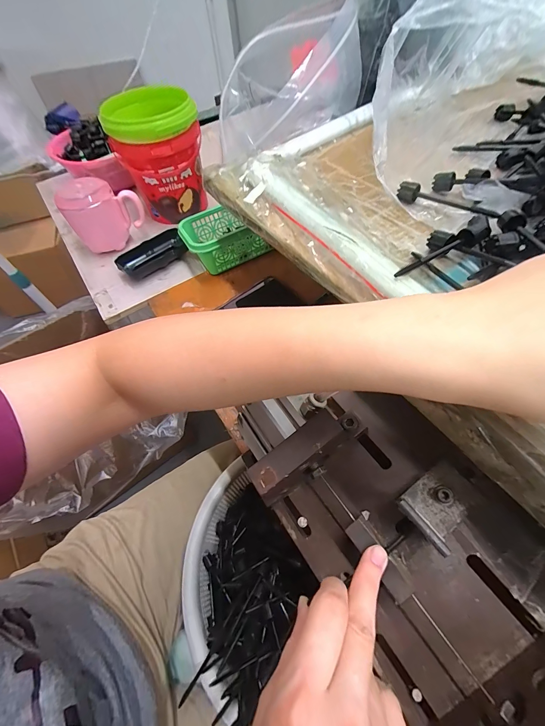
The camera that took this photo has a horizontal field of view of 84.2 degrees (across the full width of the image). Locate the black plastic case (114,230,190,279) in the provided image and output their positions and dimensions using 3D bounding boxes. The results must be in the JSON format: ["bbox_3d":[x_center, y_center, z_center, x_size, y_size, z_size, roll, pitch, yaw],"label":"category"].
[{"bbox_3d":[-0.184,-0.167,0.466,0.104,0.021,0.049,-33,61,-15],"label":"black plastic case"}]

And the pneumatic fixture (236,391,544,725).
[{"bbox_3d":[0.116,0.144,0.175,0.145,0.103,0.344,-28,54,-12],"label":"pneumatic fixture"}]

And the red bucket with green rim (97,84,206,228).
[{"bbox_3d":[-0.180,-0.334,0.496,0.128,0.147,0.141,-29,60,-13],"label":"red bucket with green rim"}]

